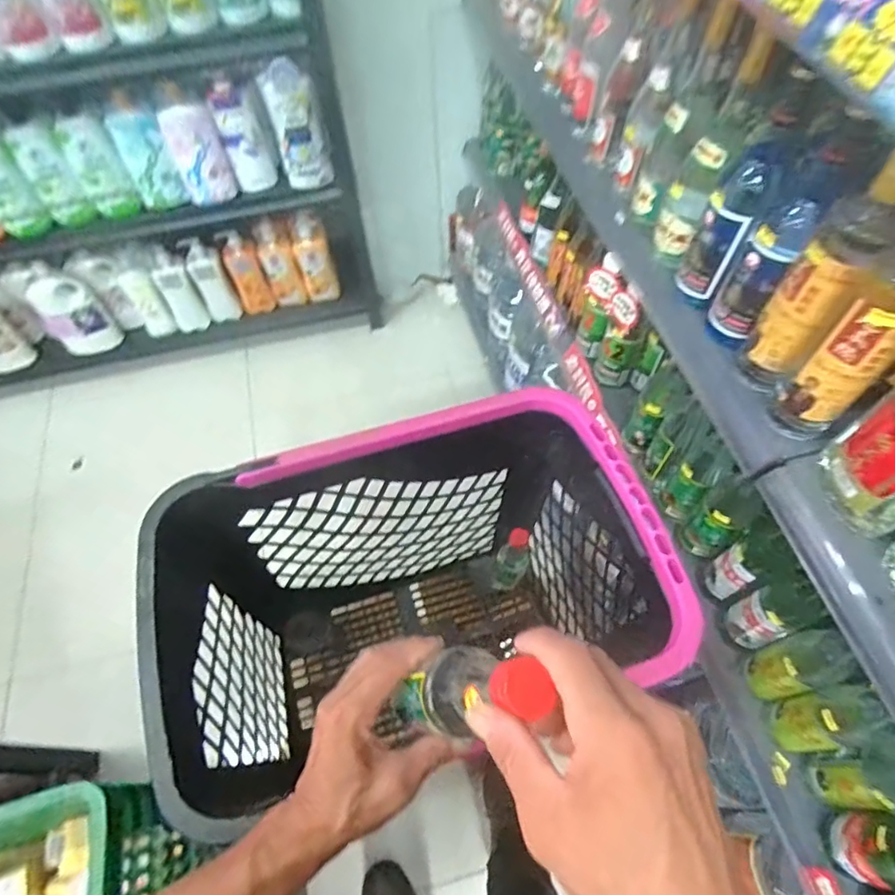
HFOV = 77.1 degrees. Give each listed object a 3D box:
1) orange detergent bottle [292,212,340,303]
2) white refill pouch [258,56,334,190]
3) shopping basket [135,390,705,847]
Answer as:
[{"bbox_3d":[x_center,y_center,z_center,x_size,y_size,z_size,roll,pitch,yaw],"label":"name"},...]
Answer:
[{"bbox_3d":[-0.377,-0.529,1.609,0.098,0.261,0.072,-14,60,-6],"label":"orange detergent bottle"},{"bbox_3d":[-0.341,-0.720,1.277,0.111,0.269,0.058,-10,59,-4],"label":"white refill pouch"},{"bbox_3d":[-0.031,0.249,0.817,0.585,0.495,0.374,-14,60,-6],"label":"shopping basket"}]

